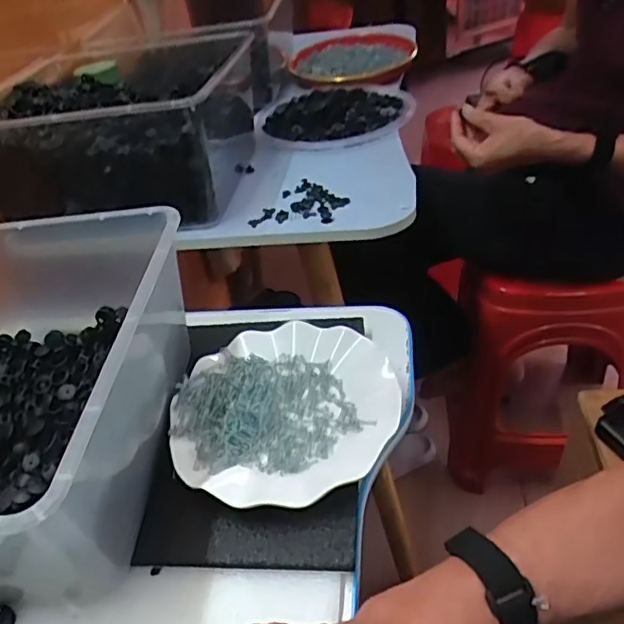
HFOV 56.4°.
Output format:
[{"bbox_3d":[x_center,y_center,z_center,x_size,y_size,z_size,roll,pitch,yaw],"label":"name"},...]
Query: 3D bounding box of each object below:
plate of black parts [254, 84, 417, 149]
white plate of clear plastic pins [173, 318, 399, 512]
[{"bbox_3d":[0.030,-0.293,0.841,0.226,0.021,0.207,-6,40,5],"label":"plate of black parts"},{"bbox_3d":[-0.022,0.077,0.478,0.178,0.023,0.180,-6,40,5],"label":"white plate of clear plastic pins"}]

